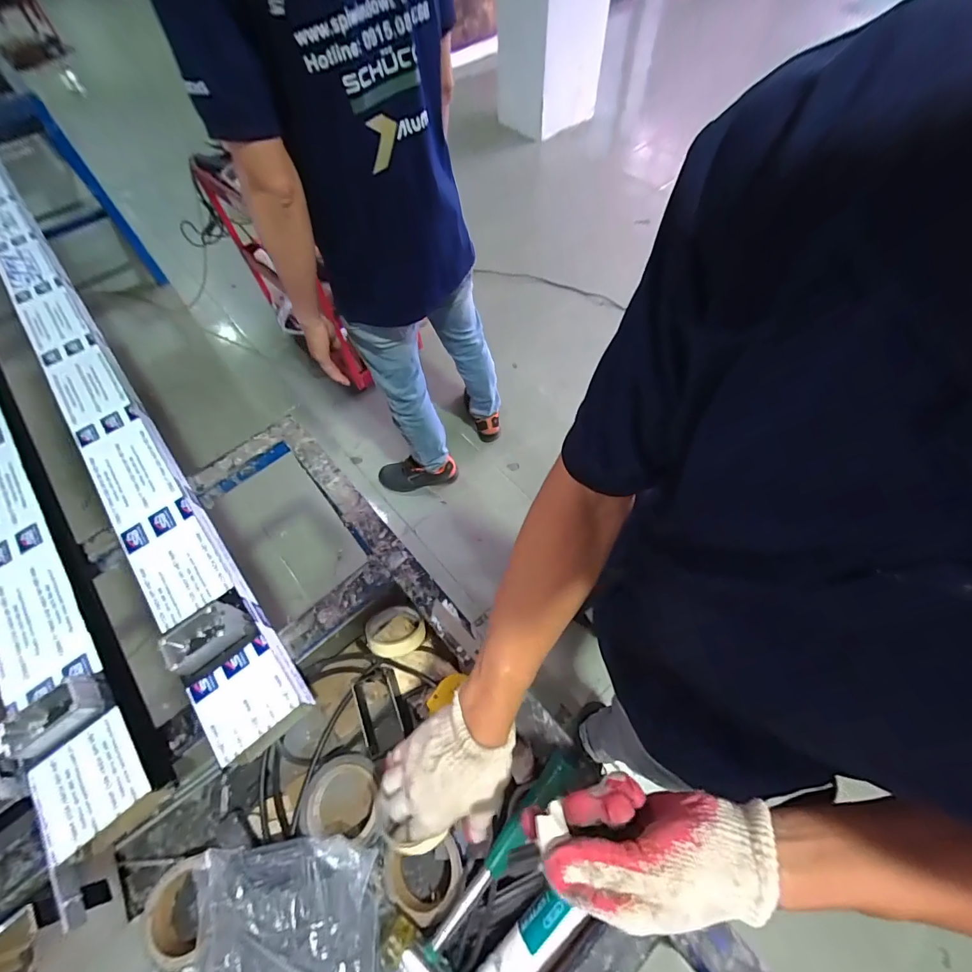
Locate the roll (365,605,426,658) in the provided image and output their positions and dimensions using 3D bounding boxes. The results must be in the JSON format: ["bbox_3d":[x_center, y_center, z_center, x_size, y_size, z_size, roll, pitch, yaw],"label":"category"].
[{"bbox_3d":[-0.136,0.221,0.655,0.085,0.031,0.085,-9,24,4],"label":"roll"}]

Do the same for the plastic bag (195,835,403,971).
[{"bbox_3d":[-0.203,0.508,0.475,0.250,0.047,0.187,-6,60,-2],"label":"plastic bag"}]

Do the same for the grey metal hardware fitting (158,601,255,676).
[{"bbox_3d":[-0.347,0.185,0.534,0.094,0.039,0.066,-36,65,-17],"label":"grey metal hardware fitting"}]

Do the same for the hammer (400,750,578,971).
[{"bbox_3d":[0.014,0.420,0.476,0.071,0.034,0.279,33,83,19],"label":"hammer"}]

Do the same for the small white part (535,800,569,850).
[{"bbox_3d":[0.046,0.244,0.312,0.023,0.008,0.020,-23,62,-11],"label":"small white part"}]

